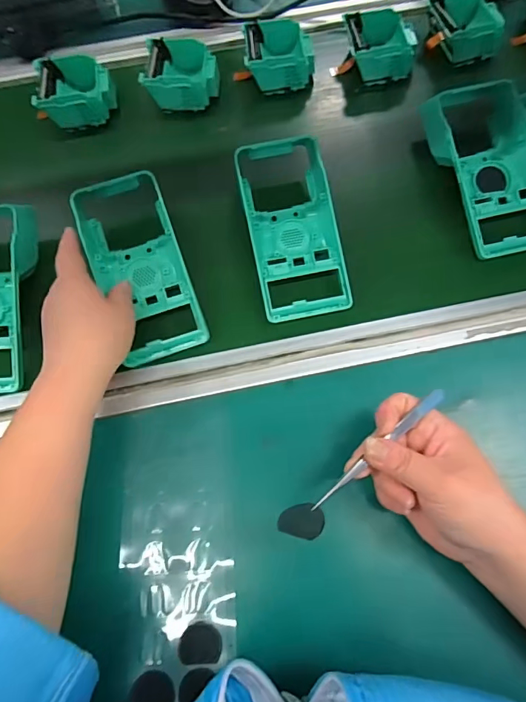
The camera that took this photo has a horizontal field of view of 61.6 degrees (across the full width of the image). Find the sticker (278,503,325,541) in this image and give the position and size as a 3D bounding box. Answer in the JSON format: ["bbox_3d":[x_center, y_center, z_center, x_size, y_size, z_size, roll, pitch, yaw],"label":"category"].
[{"bbox_3d":[0.026,0.110,0.285,0.028,0.004,0.024,27,92,-7],"label":"sticker"}]

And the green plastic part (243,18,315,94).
[{"bbox_3d":[0.019,-0.343,0.517,0.079,0.039,0.079,-7,69,-3],"label":"green plastic part"}]

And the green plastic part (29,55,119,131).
[{"bbox_3d":[-0.211,-0.292,0.504,0.083,0.044,0.085,-9,69,-4],"label":"green plastic part"}]

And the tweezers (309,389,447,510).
[{"bbox_3d":[0.081,0.066,0.303,0.127,0.013,0.009,-34,72,-21],"label":"tweezers"}]

